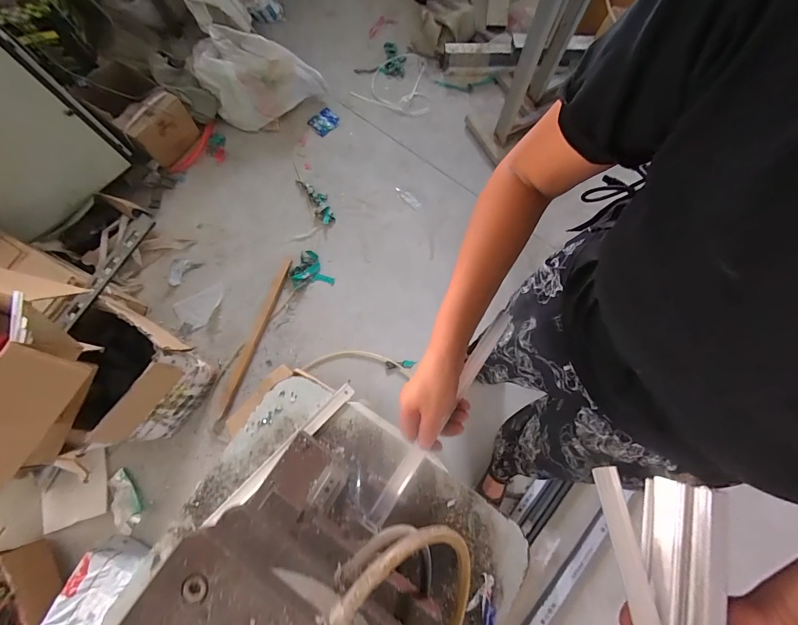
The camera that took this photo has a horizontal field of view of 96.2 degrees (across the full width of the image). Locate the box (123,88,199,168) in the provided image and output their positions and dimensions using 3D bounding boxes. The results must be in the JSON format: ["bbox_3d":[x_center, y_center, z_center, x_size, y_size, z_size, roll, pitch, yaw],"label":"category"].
[{"bbox_3d":[-0.980,-0.765,1.492,0.120,0.190,0.241,32,77,7],"label":"box"}]

